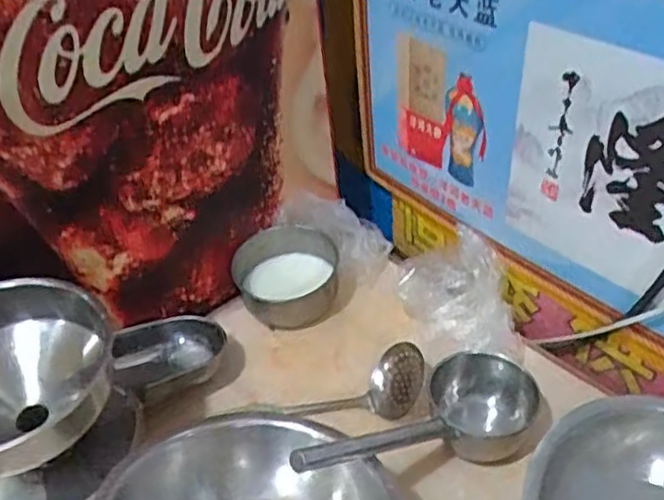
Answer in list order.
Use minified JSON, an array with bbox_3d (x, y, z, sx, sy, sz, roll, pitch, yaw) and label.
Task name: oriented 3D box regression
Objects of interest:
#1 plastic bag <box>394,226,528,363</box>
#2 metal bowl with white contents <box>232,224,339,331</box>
[{"bbox_3d":[0.204,0.079,1.061,0.150,0.099,0.211,-17,42,-11],"label":"plastic bag"},{"bbox_3d":[-0.070,0.047,1.133,0.173,0.092,0.148,-10,41,-3],"label":"metal bowl with white contents"}]

